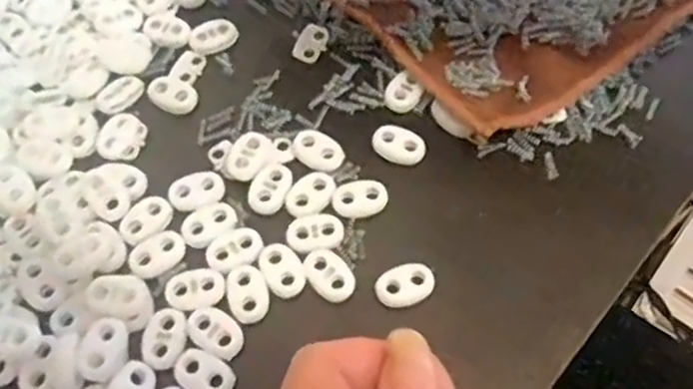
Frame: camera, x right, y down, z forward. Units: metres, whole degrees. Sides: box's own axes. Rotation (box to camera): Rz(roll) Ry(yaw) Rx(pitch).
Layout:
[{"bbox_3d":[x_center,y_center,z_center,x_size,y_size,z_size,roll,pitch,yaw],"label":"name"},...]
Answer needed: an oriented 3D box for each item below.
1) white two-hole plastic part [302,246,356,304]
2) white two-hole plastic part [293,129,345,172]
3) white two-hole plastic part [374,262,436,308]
[{"bbox_3d":[-0.007,0.030,0.266,0.023,0.004,0.015,41,69,18],"label":"white two-hole plastic part"},{"bbox_3d":[-0.012,-0.019,0.294,0.023,0.004,0.015,34,67,16],"label":"white two-hole plastic part"},{"bbox_3d":[0.022,0.034,0.264,0.023,0.004,0.016,-21,65,-12],"label":"white two-hole plastic part"}]

